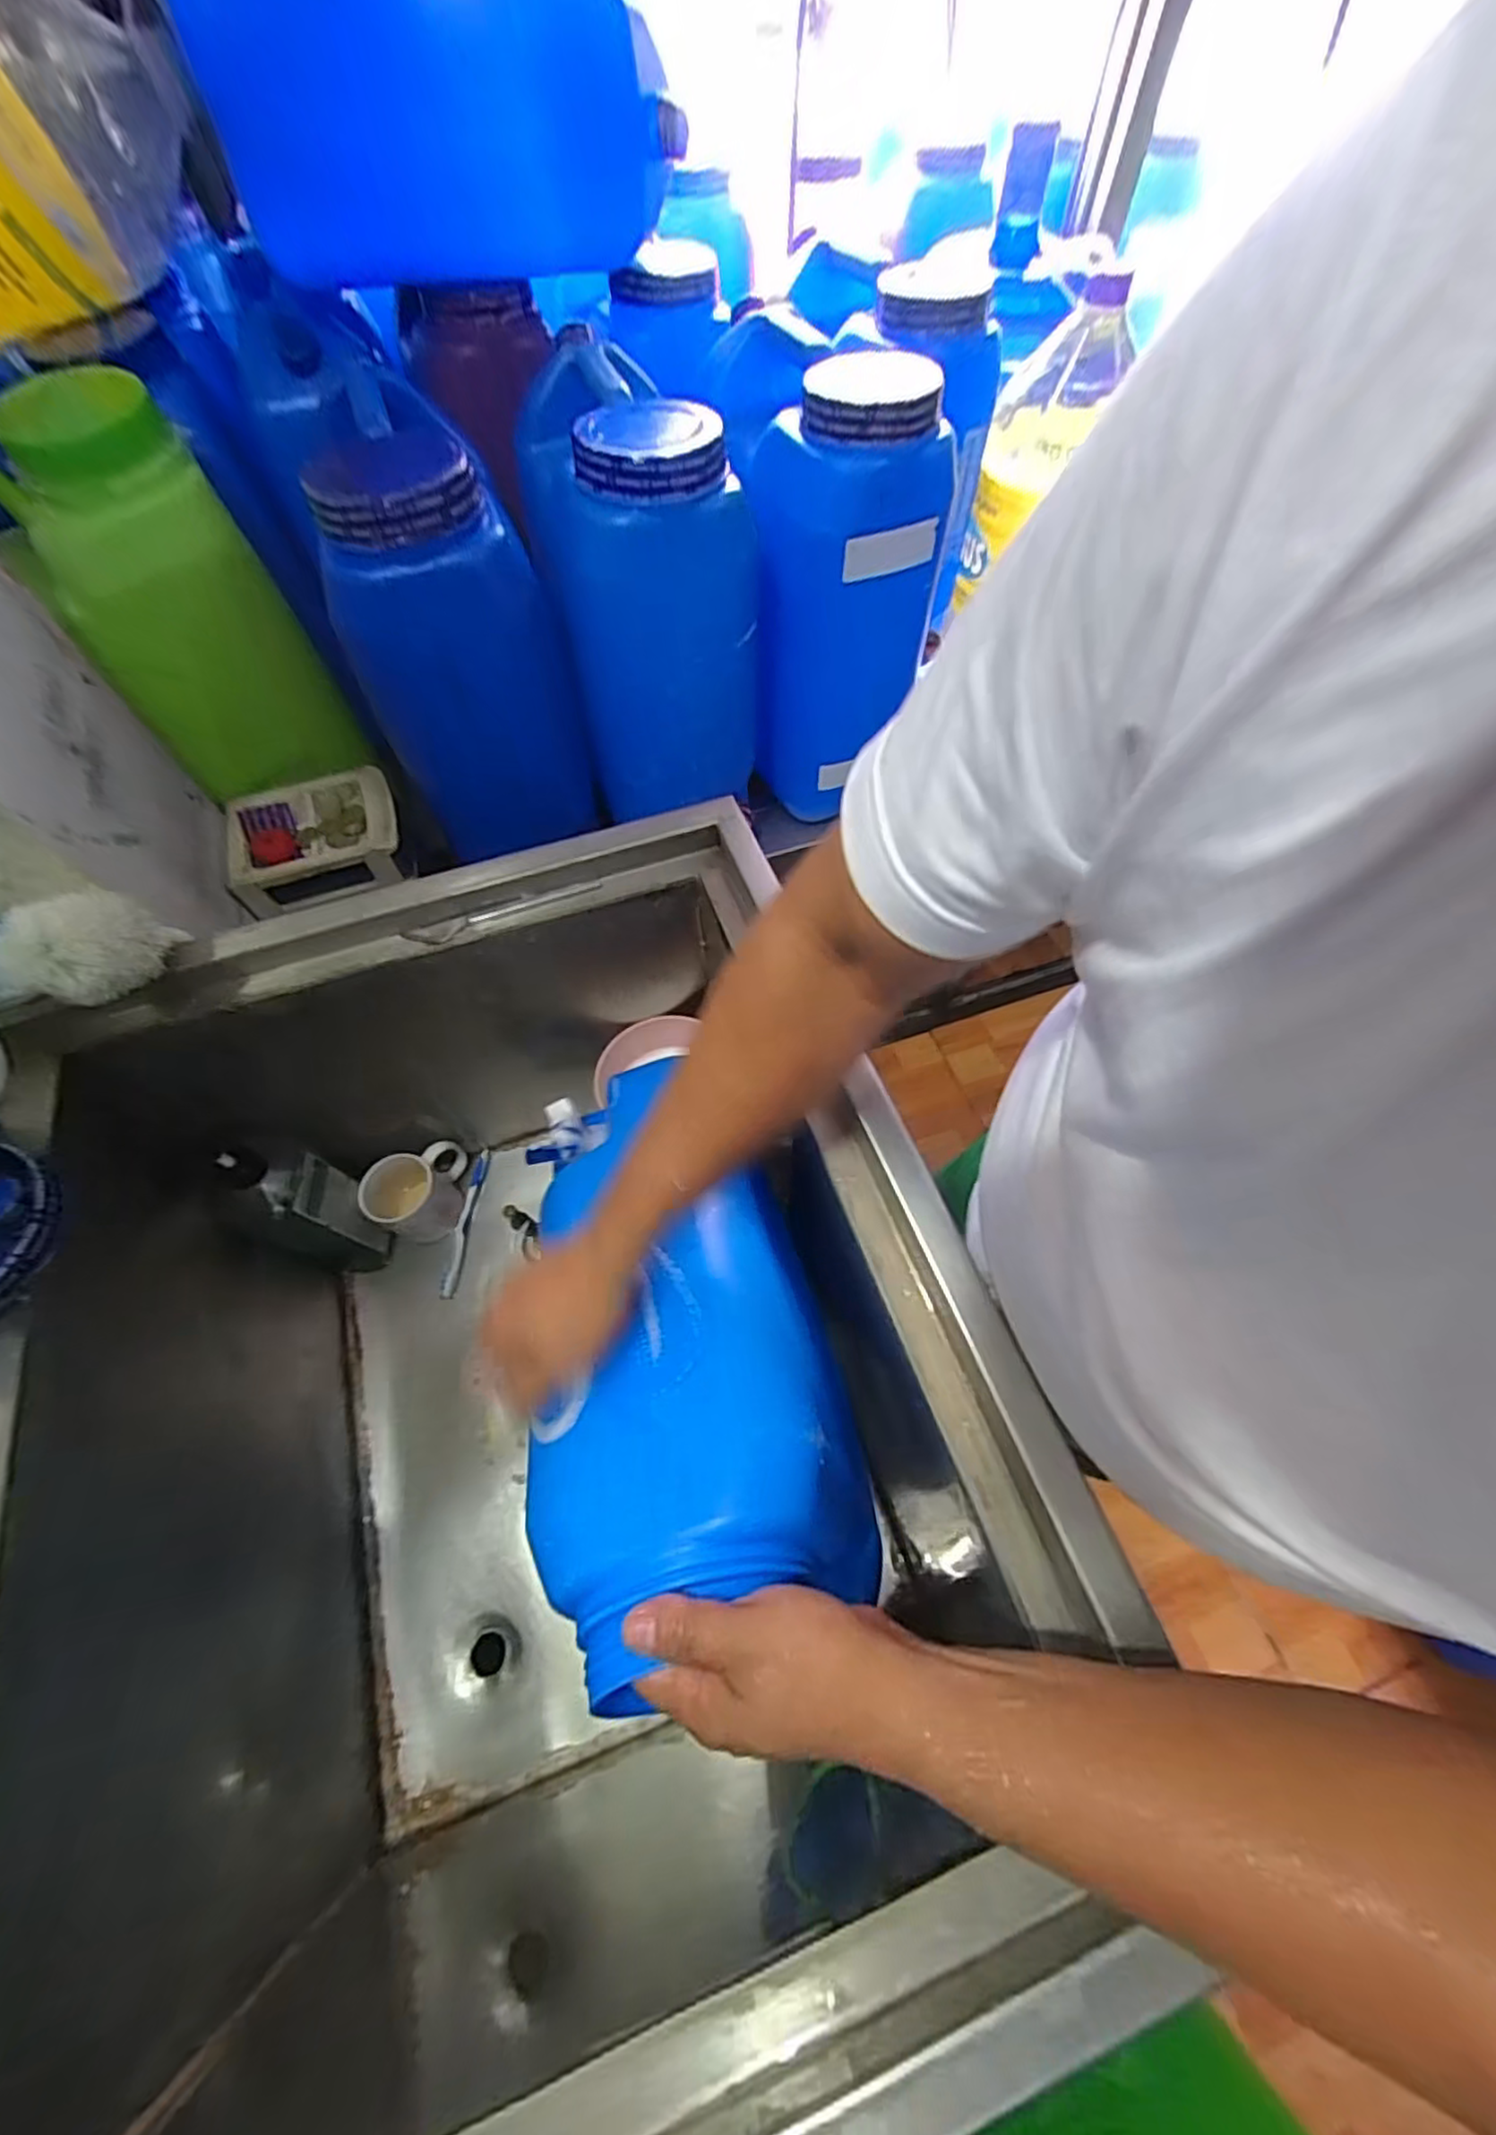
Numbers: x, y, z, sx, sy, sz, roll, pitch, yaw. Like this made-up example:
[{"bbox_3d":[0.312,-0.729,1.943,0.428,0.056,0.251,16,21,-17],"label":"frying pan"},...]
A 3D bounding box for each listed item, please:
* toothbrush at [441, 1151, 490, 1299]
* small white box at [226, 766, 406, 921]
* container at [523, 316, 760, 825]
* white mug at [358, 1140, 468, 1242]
[{"bbox_3d":[-0.344,0.186,0.822,0.018,0.015,0.179,4,62,3],"label":"toothbrush"},{"bbox_3d":[-0.458,-0.247,0.720,0.167,0.058,0.130,-22,64,-11],"label":"small white box"},{"bbox_3d":[-0.109,-0.486,0.708,0.185,0.322,0.263,-13,63,-6],"label":"container"},{"bbox_3d":[-0.388,0.143,0.794,0.077,0.096,0.102,-2,62,0],"label":"white mug"}]

